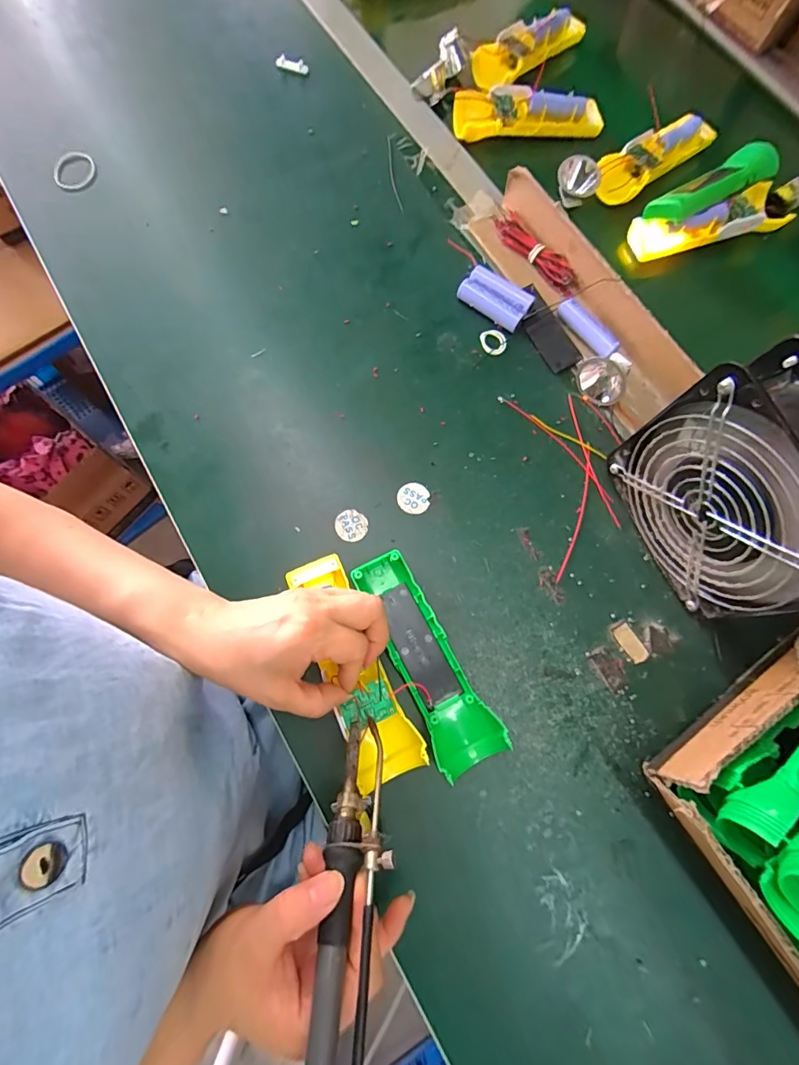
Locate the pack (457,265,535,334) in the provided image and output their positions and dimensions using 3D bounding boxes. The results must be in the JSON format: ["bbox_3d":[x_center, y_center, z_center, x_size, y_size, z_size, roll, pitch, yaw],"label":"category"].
[{"bbox_3d":[0.090,-0.219,0.420,0.066,0.017,0.035,39,77,8],"label":"pack"}]

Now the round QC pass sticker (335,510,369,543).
[{"bbox_3d":[-0.039,-0.005,0.368,0.026,0.004,0.026,1,79,-6],"label":"round QC pass sticker"}]

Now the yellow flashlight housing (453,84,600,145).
[{"bbox_3d":[0.140,-0.447,0.479,0.161,0.029,0.044,-3,75,-3],"label":"yellow flashlight housing"}]

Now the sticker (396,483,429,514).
[{"bbox_3d":[0.012,-0.029,0.376,0.026,0.004,0.026,1,74,-2],"label":"sticker"}]

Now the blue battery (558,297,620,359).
[{"bbox_3d":[0.170,-0.184,0.407,0.014,0.019,0.062,-43,80,-12],"label":"blue battery"}]

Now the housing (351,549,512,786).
[{"bbox_3d":[0.017,0.094,0.332,0.048,0.025,0.162,-29,78,-9],"label":"housing"}]

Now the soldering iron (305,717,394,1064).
[{"bbox_3d":[-0.025,0.200,0.222,0.030,0.019,0.201,5,48,-1],"label":"soldering iron"}]

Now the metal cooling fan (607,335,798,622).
[{"bbox_3d":[0.230,-0.023,0.306,0.063,0.150,0.152,-22,77,-8],"label":"metal cooling fan"}]

